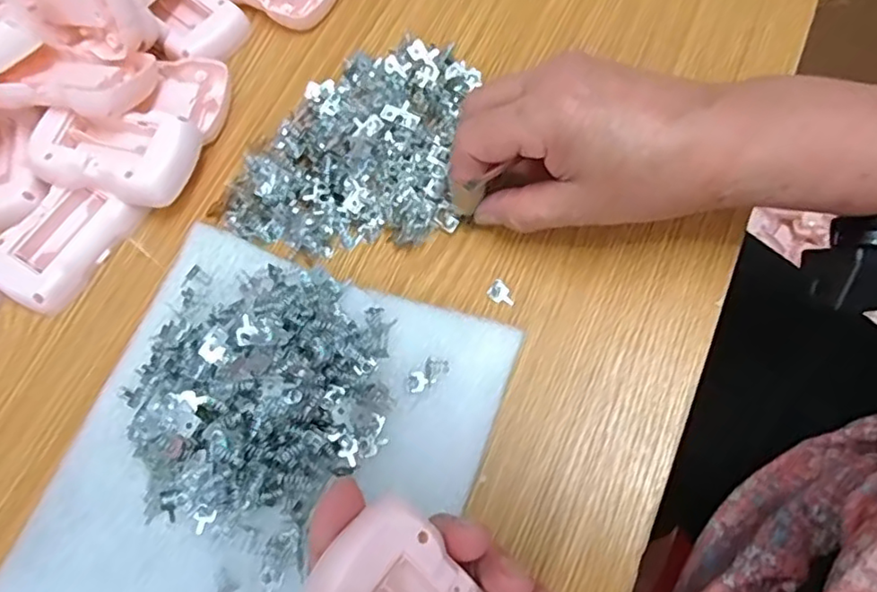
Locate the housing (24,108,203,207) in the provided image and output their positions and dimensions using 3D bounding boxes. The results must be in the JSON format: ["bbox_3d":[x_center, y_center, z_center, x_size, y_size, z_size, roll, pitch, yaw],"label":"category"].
[{"bbox_3d":[-0.179,-0.078,0.340,0.088,0.026,0.049,11,71,7],"label":"housing"}]

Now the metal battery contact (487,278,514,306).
[{"bbox_3d":[0.033,-0.002,0.319,0.015,0.004,0.011,35,73,15],"label":"metal battery contact"}]

